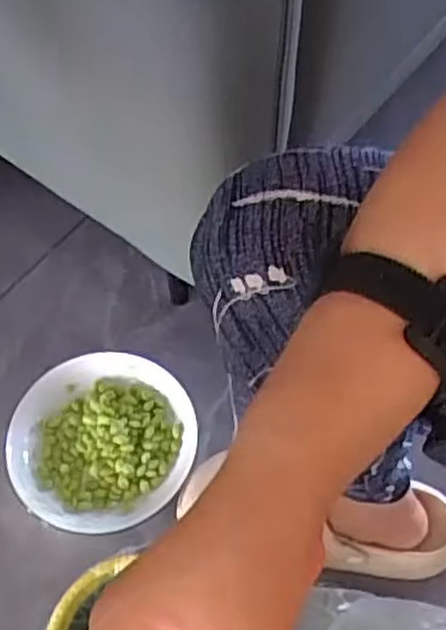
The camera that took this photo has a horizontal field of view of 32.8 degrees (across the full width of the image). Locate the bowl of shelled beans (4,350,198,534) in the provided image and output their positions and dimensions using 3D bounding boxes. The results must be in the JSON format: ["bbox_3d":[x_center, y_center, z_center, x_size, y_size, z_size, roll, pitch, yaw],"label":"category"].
[{"bbox_3d":[-0.119,0.127,0.756,0.183,0.063,0.170,0,59,0],"label":"bowl of shelled beans"}]

